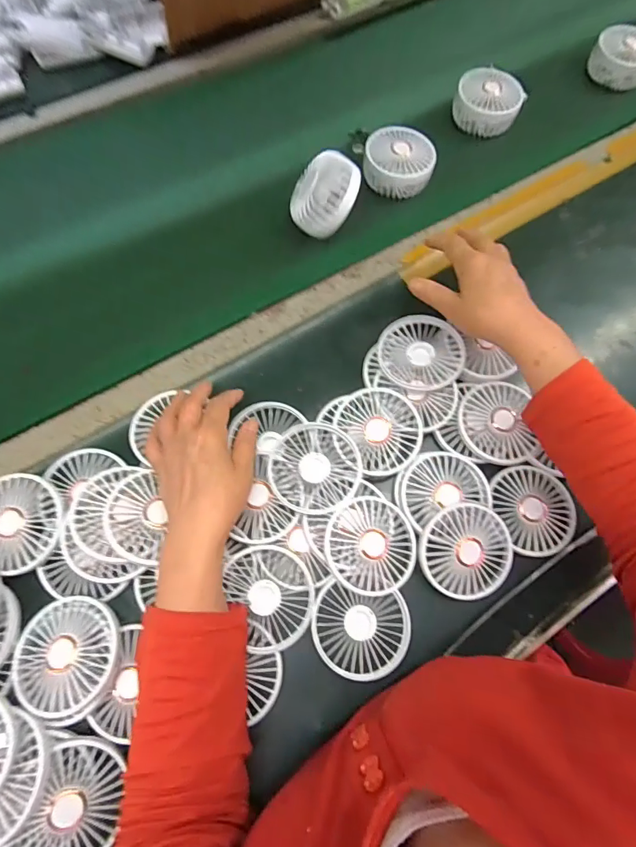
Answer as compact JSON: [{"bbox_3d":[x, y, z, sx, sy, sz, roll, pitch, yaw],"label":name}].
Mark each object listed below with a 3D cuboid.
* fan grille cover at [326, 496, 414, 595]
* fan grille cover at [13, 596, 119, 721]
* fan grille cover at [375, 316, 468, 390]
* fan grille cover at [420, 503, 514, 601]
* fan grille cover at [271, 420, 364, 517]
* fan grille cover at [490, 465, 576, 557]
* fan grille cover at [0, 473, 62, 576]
[{"bbox_3d":[0.050,0.113,0.415,0.083,0.020,0.085,6,70,0],"label":"fan grille cover"},{"bbox_3d":[-0.210,0.192,0.370,0.086,0.014,0.082,40,73,12],"label":"fan grille cover"},{"bbox_3d":[0.109,-0.076,0.472,0.088,0.019,0.087,38,73,11],"label":"fan grille cover"},{"bbox_3d":[0.140,0.121,0.420,0.086,0.017,0.084,28,82,-4],"label":"fan grille cover"},{"bbox_3d":[-0.004,0.042,0.431,0.085,0.010,0.090,-39,75,-14],"label":"fan grille cover"},{"bbox_3d":[0.217,0.085,0.446,0.073,0.015,0.087,-21,72,-9],"label":"fan grille cover"},{"bbox_3d":[-0.276,0.090,0.407,0.086,0.025,0.078,36,72,6],"label":"fan grille cover"}]

